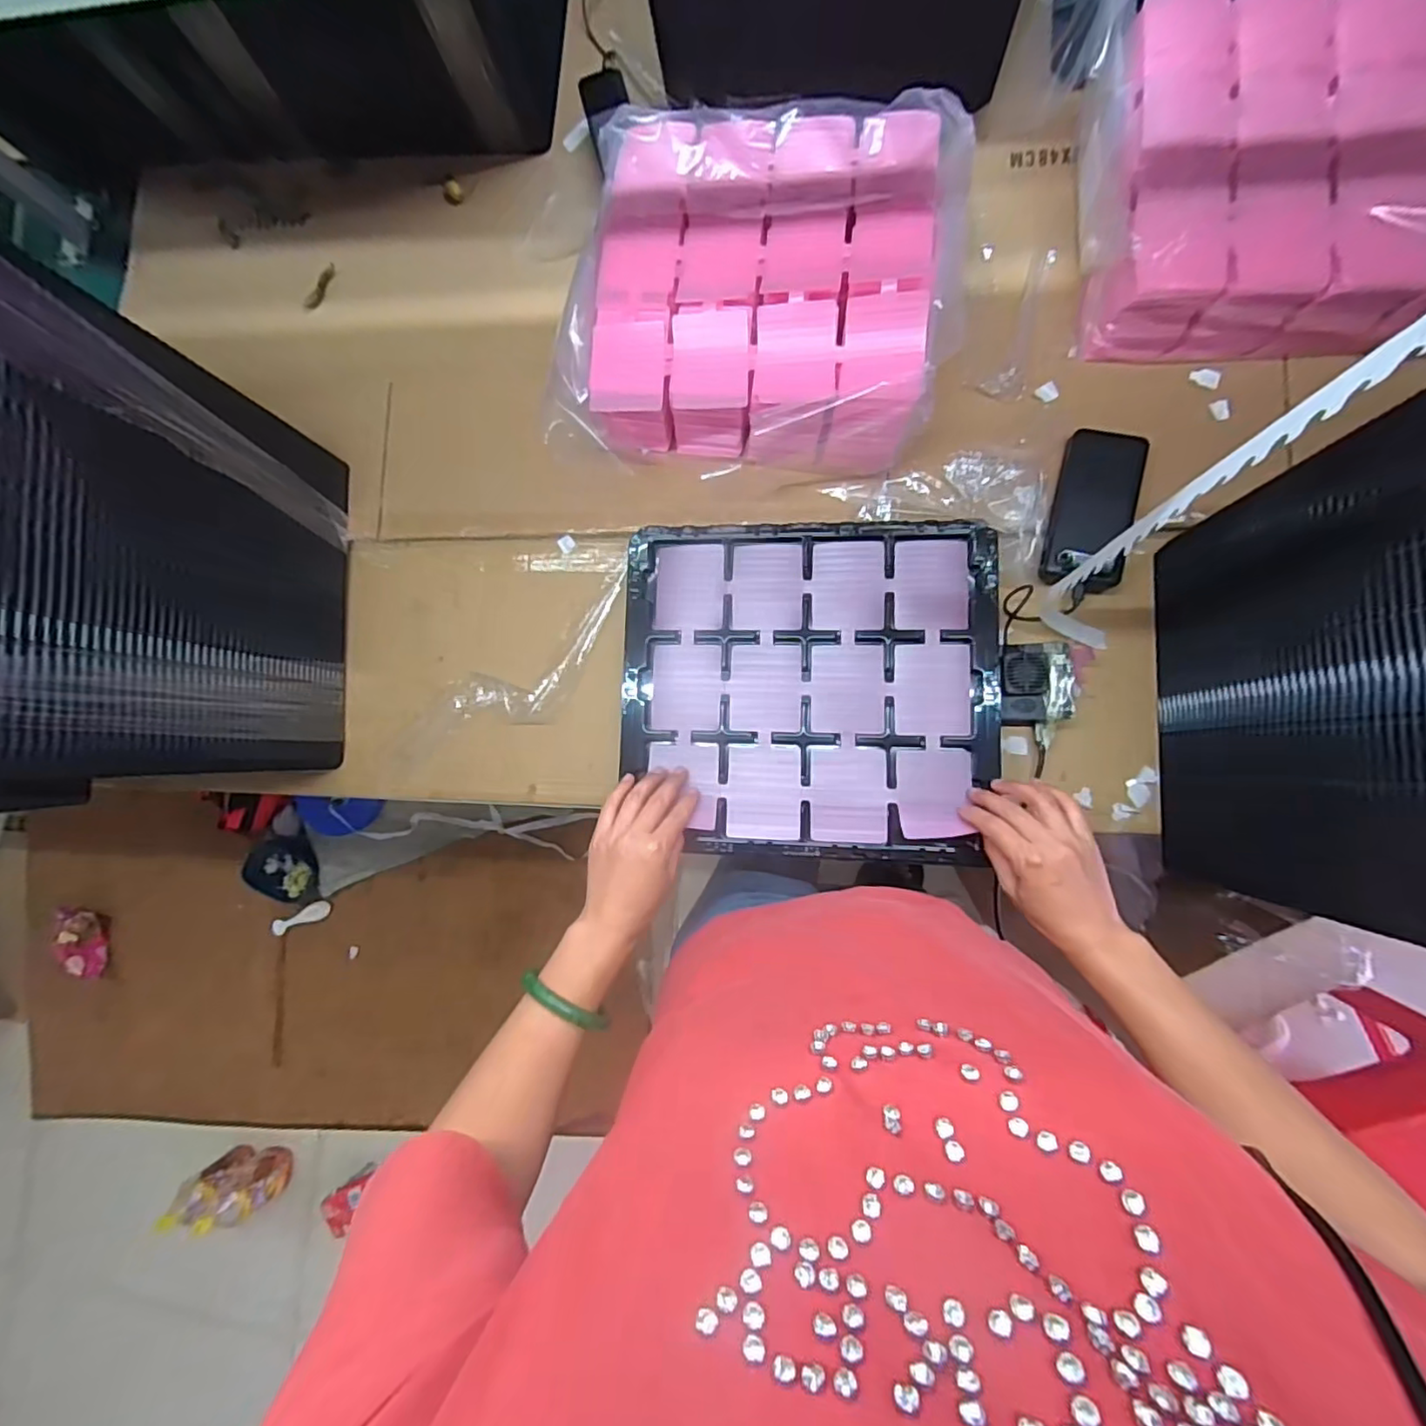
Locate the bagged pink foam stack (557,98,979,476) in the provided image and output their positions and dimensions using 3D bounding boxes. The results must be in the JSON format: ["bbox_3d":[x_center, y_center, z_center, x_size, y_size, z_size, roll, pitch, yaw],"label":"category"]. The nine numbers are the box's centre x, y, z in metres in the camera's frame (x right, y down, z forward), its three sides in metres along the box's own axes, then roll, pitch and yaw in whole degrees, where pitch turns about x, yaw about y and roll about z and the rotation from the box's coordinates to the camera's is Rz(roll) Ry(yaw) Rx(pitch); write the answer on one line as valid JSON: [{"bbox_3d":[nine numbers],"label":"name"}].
[{"bbox_3d":[0.050,-0.436,0.634,0.381,0.115,0.330,3,85,8],"label":"bagged pink foam stack"}]

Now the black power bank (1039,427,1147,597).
[{"bbox_3d":[0.391,-0.210,0.616,0.075,0.017,0.162,13,87,8],"label":"black power bank"}]

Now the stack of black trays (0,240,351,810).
[{"bbox_3d":[-0.636,-0.115,0.551,0.348,0.420,0.412,2,85,7],"label":"stack of black trays"}]

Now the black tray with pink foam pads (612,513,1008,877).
[{"bbox_3d":[0.091,-0.026,0.597,0.366,0.024,0.330,2,85,7],"label":"black tray with pink foam pads"}]

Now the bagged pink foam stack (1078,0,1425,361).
[{"bbox_3d":[0.560,-0.523,0.579,0.358,0.109,0.316,4,86,8],"label":"bagged pink foam stack"}]

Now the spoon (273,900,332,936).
[{"bbox_3d":[-1.020,0.507,1.495,0.147,0.021,0.046,-21,83,5],"label":"spoon"}]

